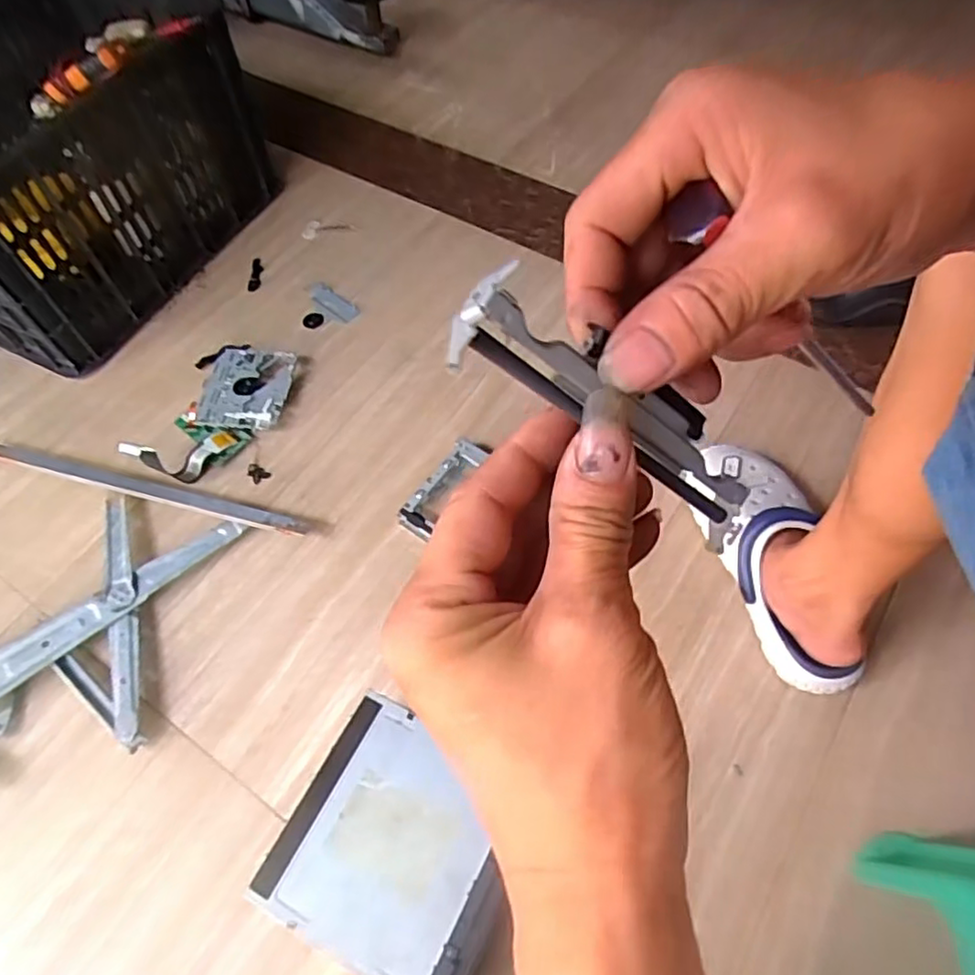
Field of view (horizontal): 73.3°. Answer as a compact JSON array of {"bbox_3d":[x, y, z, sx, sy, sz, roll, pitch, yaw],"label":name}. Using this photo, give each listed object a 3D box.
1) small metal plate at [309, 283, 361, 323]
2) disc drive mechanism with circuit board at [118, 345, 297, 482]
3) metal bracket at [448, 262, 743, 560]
[{"bbox_3d":[-0.237,-0.280,0.997,0.091,0.006,0.037,35,68,19],"label":"small metal plate"},{"bbox_3d":[-0.353,-0.113,0.859,0.141,0.092,0.224,6,62,6],"label":"disc drive mechanism with circuit board"},{"bbox_3d":[0.043,-0.021,0.206,0.129,0.019,0.027,29,56,-32],"label":"metal bracket"}]

